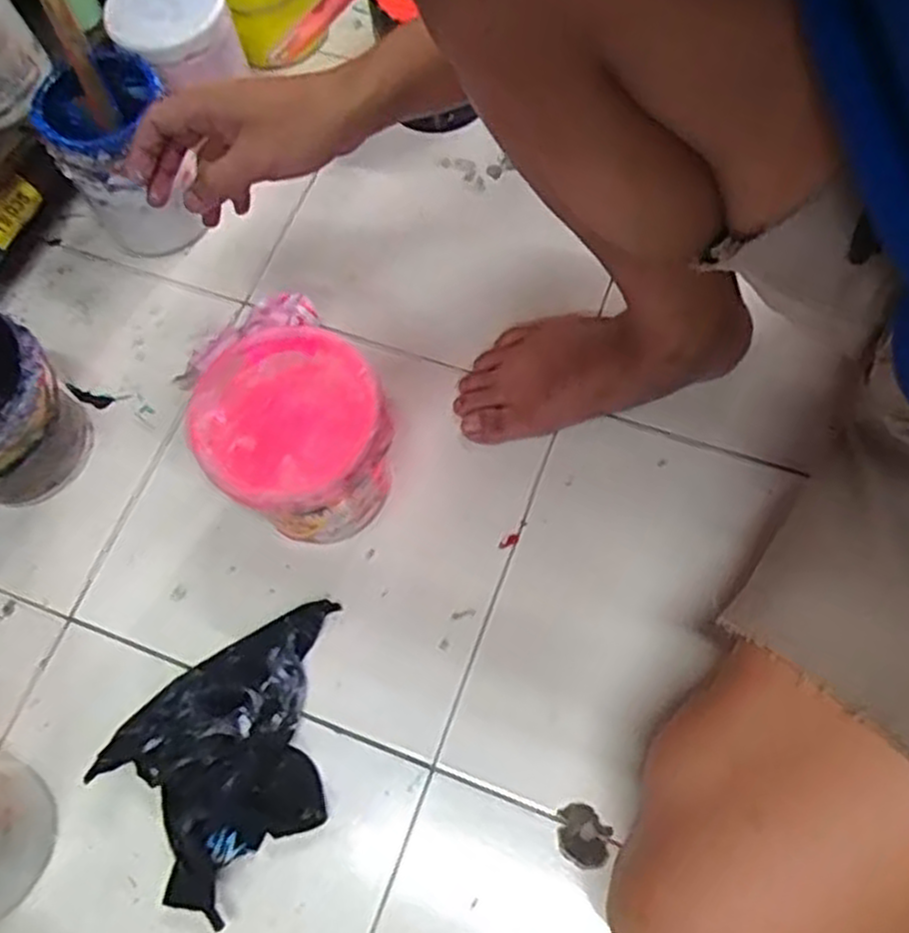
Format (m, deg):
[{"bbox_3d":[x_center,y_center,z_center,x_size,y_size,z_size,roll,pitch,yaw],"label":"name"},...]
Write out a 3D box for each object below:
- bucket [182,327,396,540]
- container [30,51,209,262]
[{"bbox_3d":[-0.109,-0.012,0.575,0.118,0.131,0.130,-25,68,-6],"label":"bucket"},{"bbox_3d":[-0.273,-0.253,0.676,0.096,0.152,0.096,-1,67,2],"label":"container"}]

